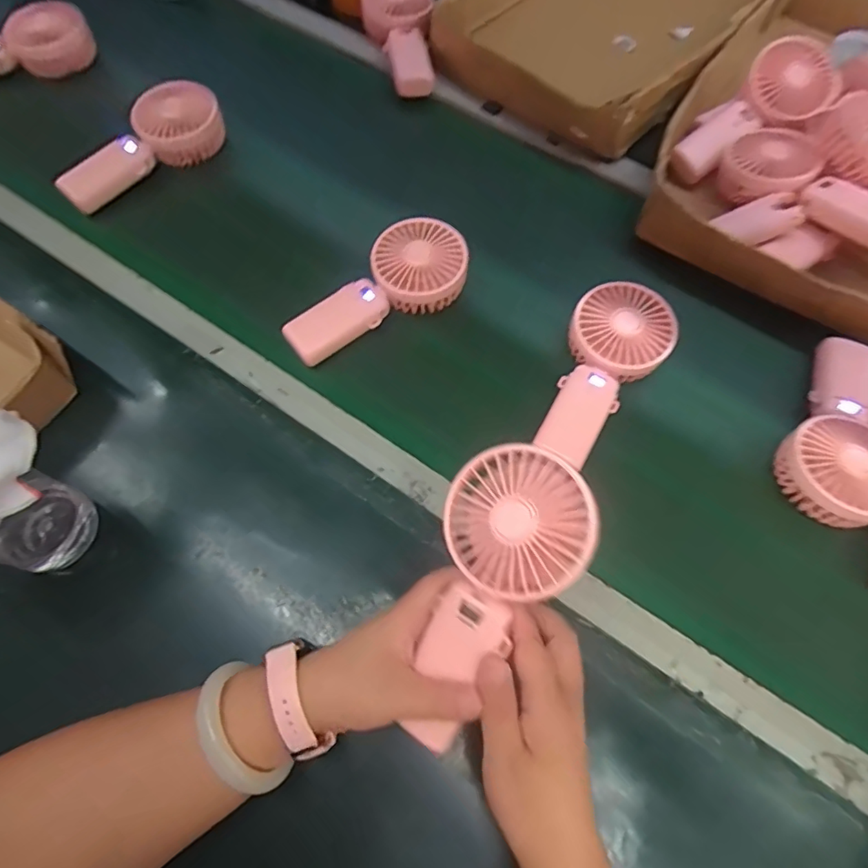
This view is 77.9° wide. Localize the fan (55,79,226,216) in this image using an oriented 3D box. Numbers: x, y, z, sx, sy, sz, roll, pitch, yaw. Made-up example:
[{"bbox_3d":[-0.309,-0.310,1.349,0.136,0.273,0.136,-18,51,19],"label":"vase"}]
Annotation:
[{"bbox_3d":[-0.317,-0.314,0.581,0.192,0.079,0.059,-41,73,-18],"label":"fan"}]

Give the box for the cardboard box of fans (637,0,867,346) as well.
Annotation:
[{"bbox_3d":[0.455,-0.338,0.599,0.322,0.101,0.506,30,68,11],"label":"cardboard box of fans"}]

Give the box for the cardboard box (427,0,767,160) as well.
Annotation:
[{"bbox_3d":[0.250,-0.561,0.717,0.292,0.080,0.532,37,69,14],"label":"cardboard box"}]

